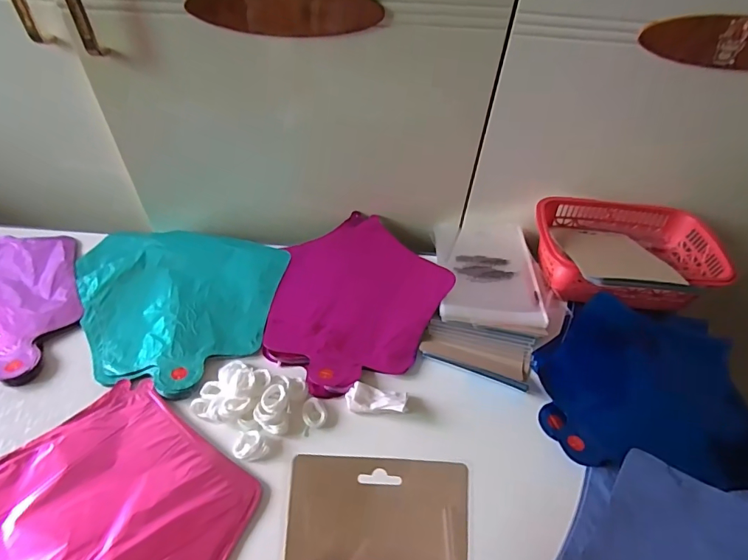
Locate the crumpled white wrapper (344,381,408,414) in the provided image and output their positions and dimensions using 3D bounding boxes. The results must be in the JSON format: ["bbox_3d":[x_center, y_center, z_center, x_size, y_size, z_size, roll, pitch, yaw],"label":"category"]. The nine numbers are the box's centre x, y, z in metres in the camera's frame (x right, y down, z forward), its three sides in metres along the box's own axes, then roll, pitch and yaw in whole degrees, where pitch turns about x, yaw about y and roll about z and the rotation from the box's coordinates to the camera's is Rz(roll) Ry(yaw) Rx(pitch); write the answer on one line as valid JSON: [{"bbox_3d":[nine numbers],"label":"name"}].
[{"bbox_3d":[0.002,0.121,0.445,0.059,0.018,0.028,12,47,6],"label":"crumpled white wrapper"}]

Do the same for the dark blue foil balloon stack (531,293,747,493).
[{"bbox_3d":[0.303,0.111,0.495,0.252,0.039,0.223,13,46,-4],"label":"dark blue foil balloon stack"}]

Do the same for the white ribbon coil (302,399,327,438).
[{"bbox_3d":[-0.058,0.133,0.437,0.023,0.009,0.032,-7,48,-12],"label":"white ribbon coil"}]

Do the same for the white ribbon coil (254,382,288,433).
[{"bbox_3d":[-0.099,0.125,0.429,0.031,0.022,0.040,-3,47,-8],"label":"white ribbon coil"}]

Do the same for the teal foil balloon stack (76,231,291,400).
[{"bbox_3d":[-0.246,0.020,0.527,0.248,0.010,0.226,10,46,4],"label":"teal foil balloon stack"}]

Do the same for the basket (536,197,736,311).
[{"bbox_3d":[0.309,-0.041,0.570,0.209,0.060,0.148,6,46,0],"label":"basket"}]

